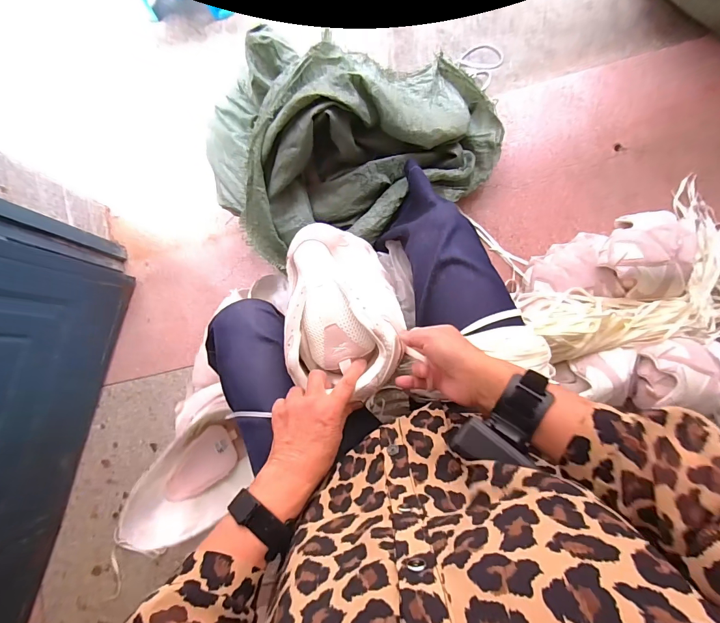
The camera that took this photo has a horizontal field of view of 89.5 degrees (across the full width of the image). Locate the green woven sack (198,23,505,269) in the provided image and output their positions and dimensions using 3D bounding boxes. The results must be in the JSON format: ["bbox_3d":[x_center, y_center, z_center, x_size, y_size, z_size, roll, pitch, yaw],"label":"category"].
[{"bbox_3d":[-0.009,-0.365,0.771,0.663,0.279,0.434,-10,82,5],"label":"green woven sack"}]

